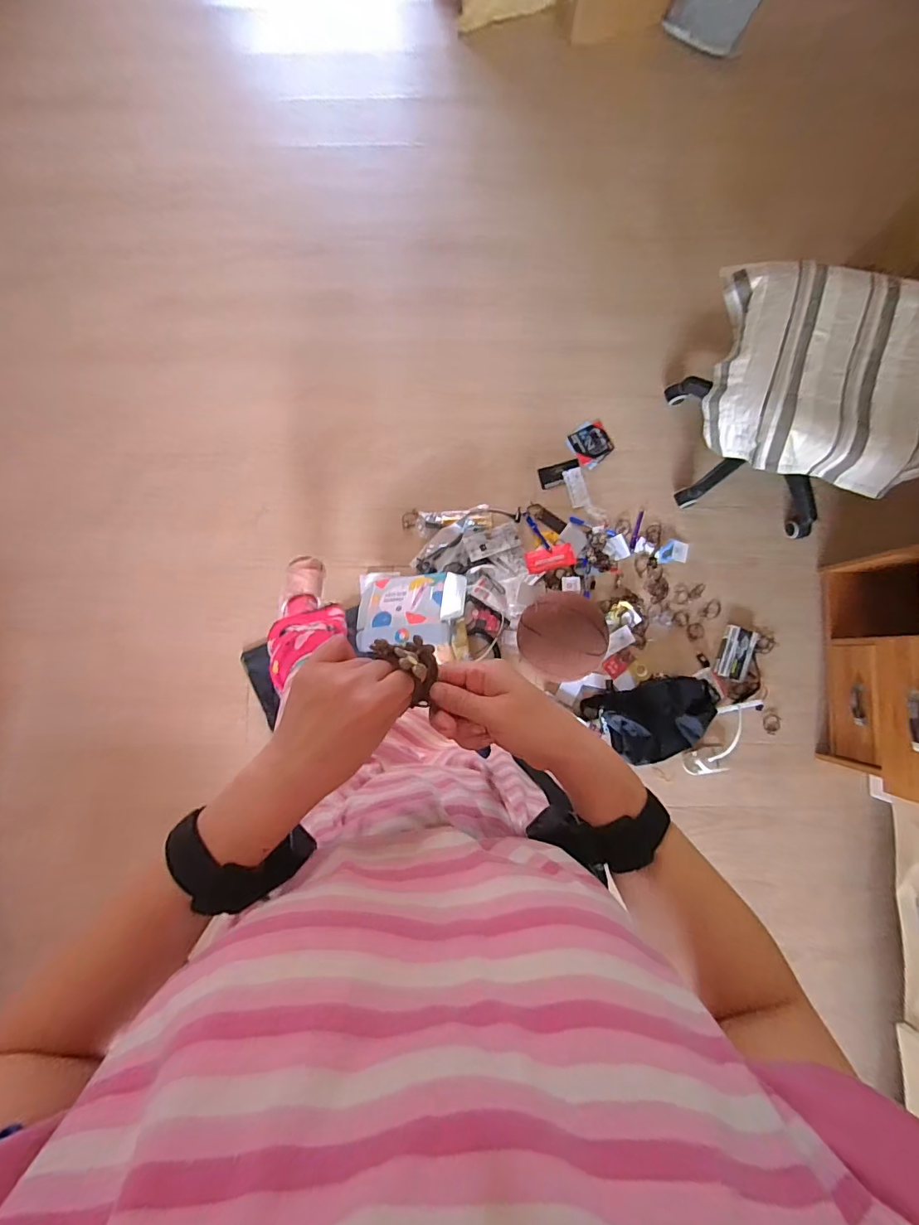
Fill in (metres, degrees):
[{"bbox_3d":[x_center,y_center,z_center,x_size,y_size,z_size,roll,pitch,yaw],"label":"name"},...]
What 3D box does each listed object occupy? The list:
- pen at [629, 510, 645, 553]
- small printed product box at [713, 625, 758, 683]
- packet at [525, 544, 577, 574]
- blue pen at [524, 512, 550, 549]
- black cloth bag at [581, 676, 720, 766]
[{"bbox_3d":[0.506,-0.230,1.390,0.016,0.015,0.120,15,84,2],"label":"pen"},{"bbox_3d":[0.767,0.114,1.342,0.089,0.037,0.140,17,85,2],"label":"small printed product box"},{"bbox_3d":[0.258,-0.152,1.384,0.134,0.013,0.063,-12,84,-1],"label":"packet"},{"bbox_3d":[0.220,-0.232,1.389,0.016,0.009,0.121,-34,85,-3],"label":"blue pen"},{"bbox_3d":[0.532,0.277,1.291,0.335,0.110,0.186,-17,84,-1],"label":"black cloth bag"}]

